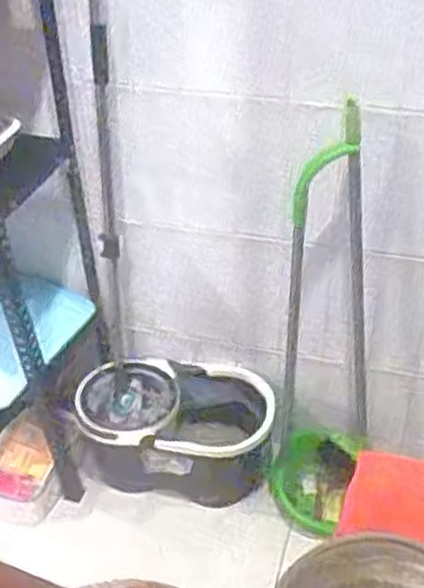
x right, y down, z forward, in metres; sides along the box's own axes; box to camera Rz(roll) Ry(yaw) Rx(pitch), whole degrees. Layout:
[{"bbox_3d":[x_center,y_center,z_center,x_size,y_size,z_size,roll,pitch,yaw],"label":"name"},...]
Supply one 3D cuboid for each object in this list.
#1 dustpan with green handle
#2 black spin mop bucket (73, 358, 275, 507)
[{"bbox_3d":[0.243,0.082,1.688,0.196,0.986,0.297,7,38,11],"label":"dustpan with green handle"},{"bbox_3d":[-0.089,0.333,1.940,0.465,0.227,0.280,6,38,10],"label":"black spin mop bucket"}]

